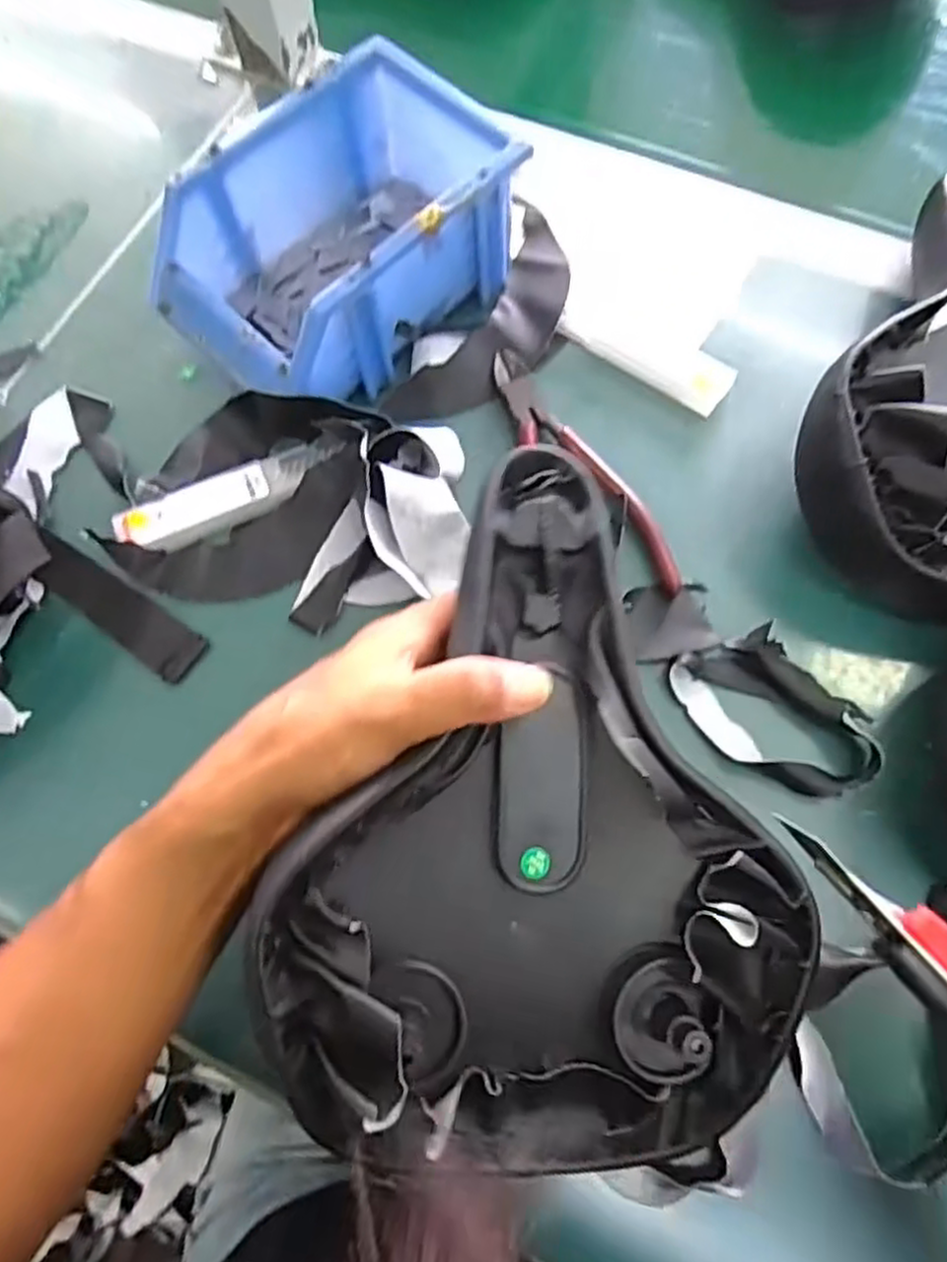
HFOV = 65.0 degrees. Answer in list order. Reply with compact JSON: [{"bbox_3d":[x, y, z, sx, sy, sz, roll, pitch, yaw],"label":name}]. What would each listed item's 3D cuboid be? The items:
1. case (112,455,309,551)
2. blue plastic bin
[{"bbox_3d":[-0.131,-0.065,0.377,0.096,0.010,0.029,-24,72,-7],"label":"case"},{"bbox_3d":[-0.065,-0.204,0.395,0.120,0.081,0.183,42,76,14],"label":"blue plastic bin"}]

